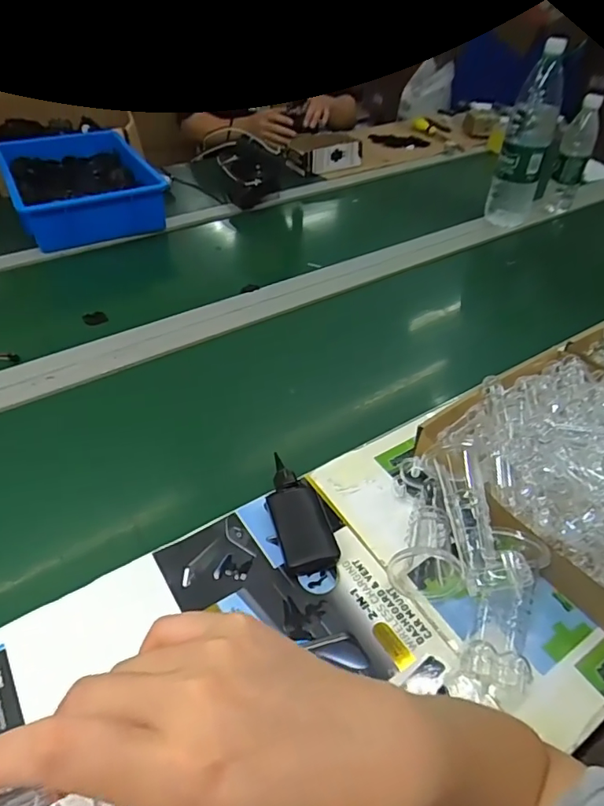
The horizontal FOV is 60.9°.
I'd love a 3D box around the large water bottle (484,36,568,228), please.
[{"bbox_3d":[0.461,-0.517,1.063,0.101,0.333,0.085,22,46,15],"label":"large water bottle"}]

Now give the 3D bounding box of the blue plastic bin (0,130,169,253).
[{"bbox_3d":[-0.484,-0.470,1.117,0.275,0.102,0.389,-19,47,-22],"label":"blue plastic bin"}]

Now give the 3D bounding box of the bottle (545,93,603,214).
[{"bbox_3d":[0.620,-0.553,1.177,0.075,0.249,0.083,24,47,17],"label":"bottle"}]

